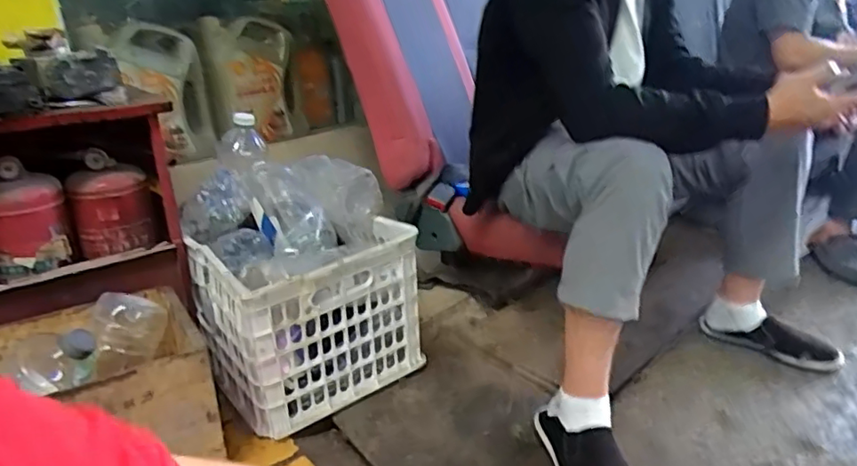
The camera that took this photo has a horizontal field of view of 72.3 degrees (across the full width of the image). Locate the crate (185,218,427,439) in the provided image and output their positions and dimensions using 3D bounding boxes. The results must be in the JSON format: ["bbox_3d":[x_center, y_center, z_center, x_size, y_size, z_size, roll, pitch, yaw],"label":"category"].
[{"bbox_3d":[-0.229,0.140,1.106,0.330,0.275,0.277,-19,28,-34],"label":"crate"}]

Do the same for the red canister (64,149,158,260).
[{"bbox_3d":[-0.548,-0.041,1.024,0.116,0.181,0.098,-10,24,-17],"label":"red canister"}]

